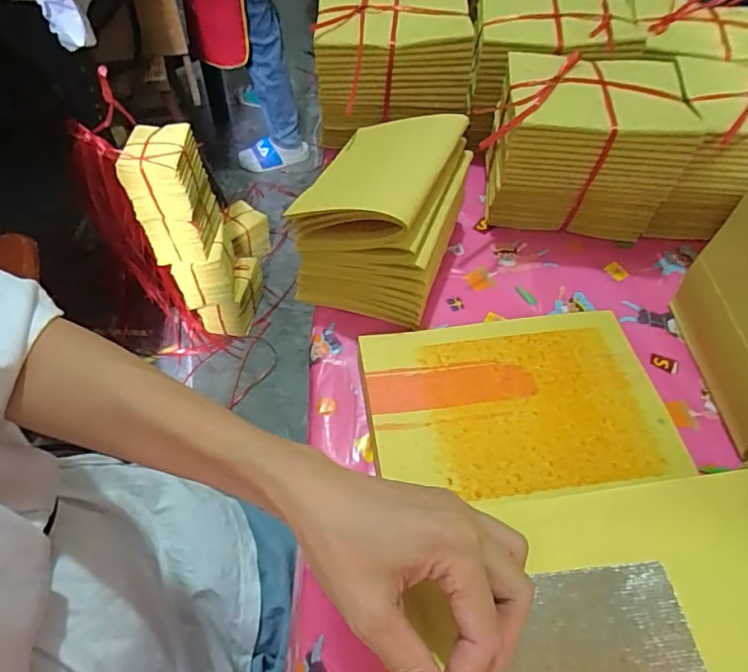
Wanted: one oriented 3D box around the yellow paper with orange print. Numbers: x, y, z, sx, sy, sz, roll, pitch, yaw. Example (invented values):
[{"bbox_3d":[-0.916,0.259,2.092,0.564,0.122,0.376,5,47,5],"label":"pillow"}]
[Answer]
[{"bbox_3d":[0.109,0.056,0.410,0.226,0.024,0.145,-5,56,-6],"label":"yellow paper with orange print"}]

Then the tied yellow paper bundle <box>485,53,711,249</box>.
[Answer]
[{"bbox_3d":[0.208,-0.189,0.517,0.173,0.136,0.117,6,55,2],"label":"tied yellow paper bundle"}]

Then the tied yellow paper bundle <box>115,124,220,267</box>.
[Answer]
[{"bbox_3d":[-0.443,-0.312,1.133,0.129,0.261,0.160,5,55,1],"label":"tied yellow paper bundle"}]

